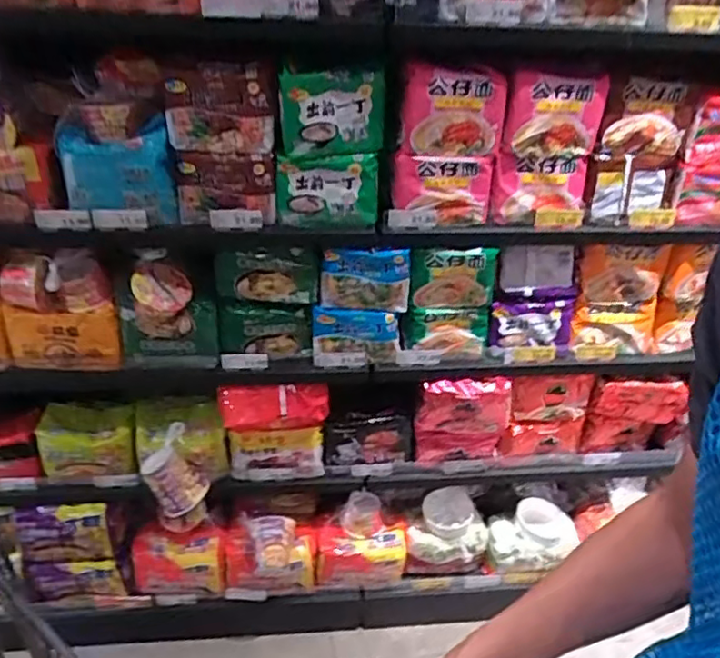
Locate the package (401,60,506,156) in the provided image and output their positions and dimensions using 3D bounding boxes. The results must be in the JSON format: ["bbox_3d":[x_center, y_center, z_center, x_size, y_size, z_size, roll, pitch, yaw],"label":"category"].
[{"bbox_3d":[0.152,-0.356,1.030,0.163,0.144,0.045,2,29,1],"label":"package"}]

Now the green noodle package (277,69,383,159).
[{"bbox_3d":[-0.047,-0.358,1.038,0.164,0.130,0.039,-4,29,-12],"label":"green noodle package"}]

